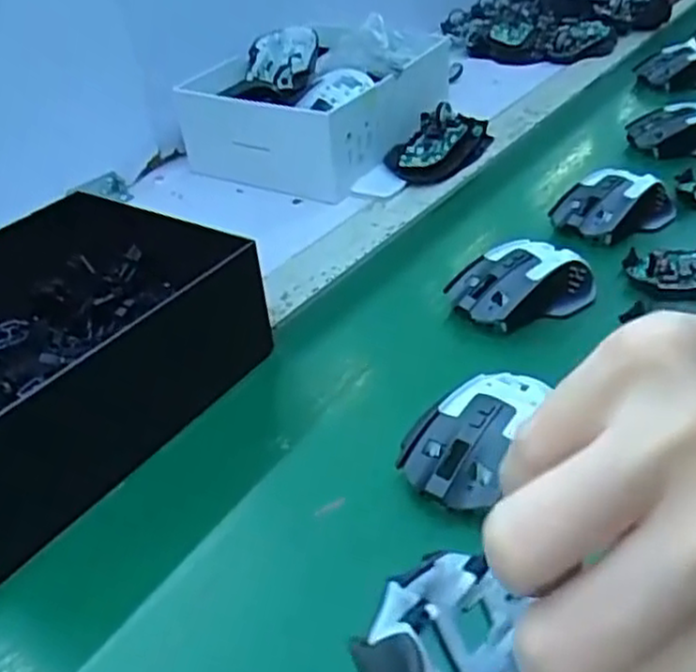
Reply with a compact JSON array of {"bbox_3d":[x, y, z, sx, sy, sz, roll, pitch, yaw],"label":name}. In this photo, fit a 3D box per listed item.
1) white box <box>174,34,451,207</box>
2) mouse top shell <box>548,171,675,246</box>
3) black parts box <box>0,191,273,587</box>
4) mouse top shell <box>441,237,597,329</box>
[{"bbox_3d":[-0.024,-0.251,0.791,0.199,0.086,0.267,19,43,29],"label":"white box"},{"bbox_3d":[0.224,-0.109,0.609,0.102,0.038,0.052,-18,39,-16],"label":"mouse top shell"},{"bbox_3d":[-0.192,0.005,0.466,0.196,0.084,0.222,22,45,32],"label":"black parts box"},{"bbox_3d":[0.127,-0.039,0.527,0.108,0.036,0.058,-14,38,-11],"label":"mouse top shell"}]

